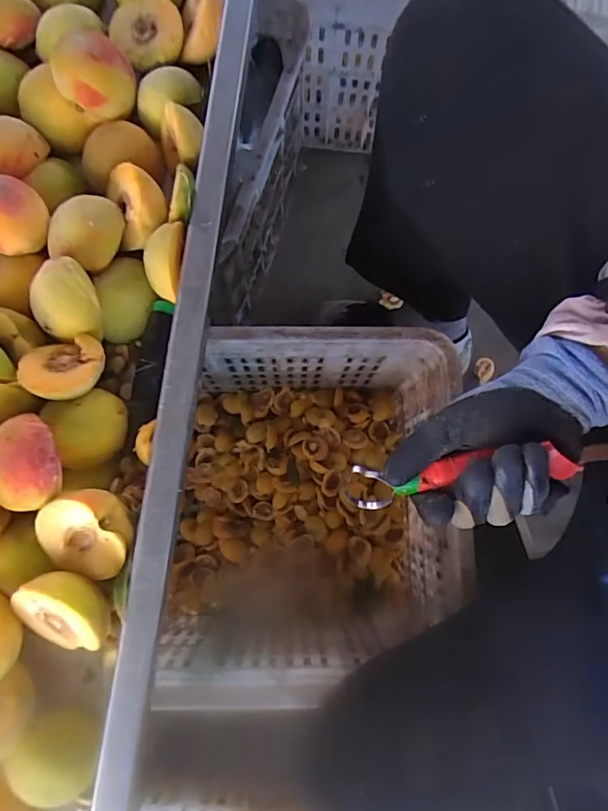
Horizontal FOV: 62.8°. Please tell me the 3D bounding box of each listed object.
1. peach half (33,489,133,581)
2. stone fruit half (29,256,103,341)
[{"bbox_3d":[-0.139,0.082,0.321,0.057,0.023,0.058,-29,103,22],"label":"peach half"},{"bbox_3d":[-0.160,-0.074,0.330,0.040,0.027,0.047,-4,79,-1],"label":"stone fruit half"}]

